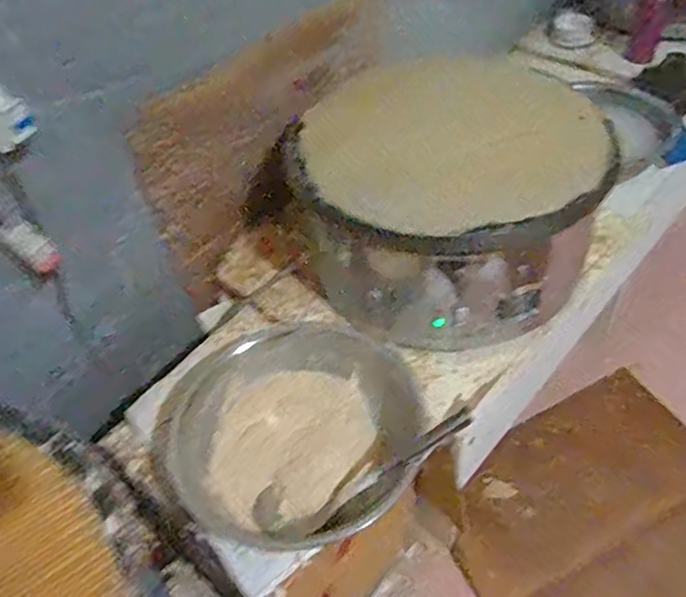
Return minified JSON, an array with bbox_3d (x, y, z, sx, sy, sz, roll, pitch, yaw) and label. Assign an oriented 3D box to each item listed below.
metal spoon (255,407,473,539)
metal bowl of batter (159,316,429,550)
[{"bbox_3d":[0.027,0.252,0.887,0.363,0.060,0.094,-32,47,16],"label":"metal spoon"},{"bbox_3d":[-0.089,0.193,0.994,0.419,0.116,0.383,-3,49,3],"label":"metal bowl of batter"}]

